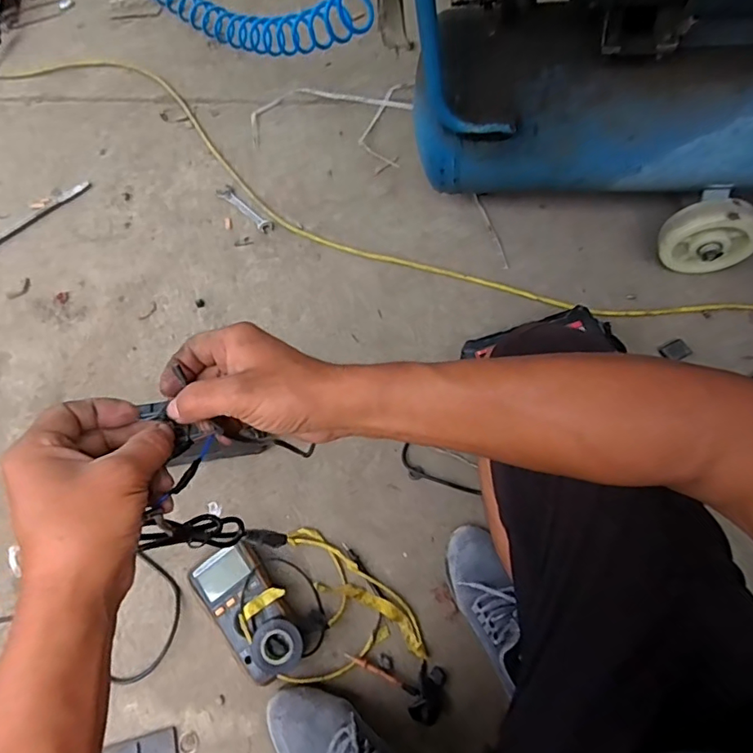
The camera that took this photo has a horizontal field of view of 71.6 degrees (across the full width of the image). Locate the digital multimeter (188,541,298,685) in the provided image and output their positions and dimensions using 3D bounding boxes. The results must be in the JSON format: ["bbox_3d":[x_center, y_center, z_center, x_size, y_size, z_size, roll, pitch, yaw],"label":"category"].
[{"bbox_3d":[-0.167,0.305,0.689,0.083,0.044,0.168,-35,67,-11],"label":"digital multimeter"}]

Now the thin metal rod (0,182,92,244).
[{"bbox_3d":[-0.683,-0.268,0.972,0.335,0.008,0.025,-42,73,-17],"label":"thin metal rod"}]

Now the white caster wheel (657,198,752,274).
[{"bbox_3d":[0.488,-0.207,0.764,0.109,0.124,0.046,18,68,13],"label":"white caster wheel"}]

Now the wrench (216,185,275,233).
[{"bbox_3d":[-0.247,-0.315,0.983,0.030,0.006,0.144,-42,73,-17],"label":"wrench"}]

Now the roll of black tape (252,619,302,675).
[{"bbox_3d":[-0.123,0.335,0.649,0.062,0.028,0.060,0,66,-1],"label":"roll of black tape"}]

